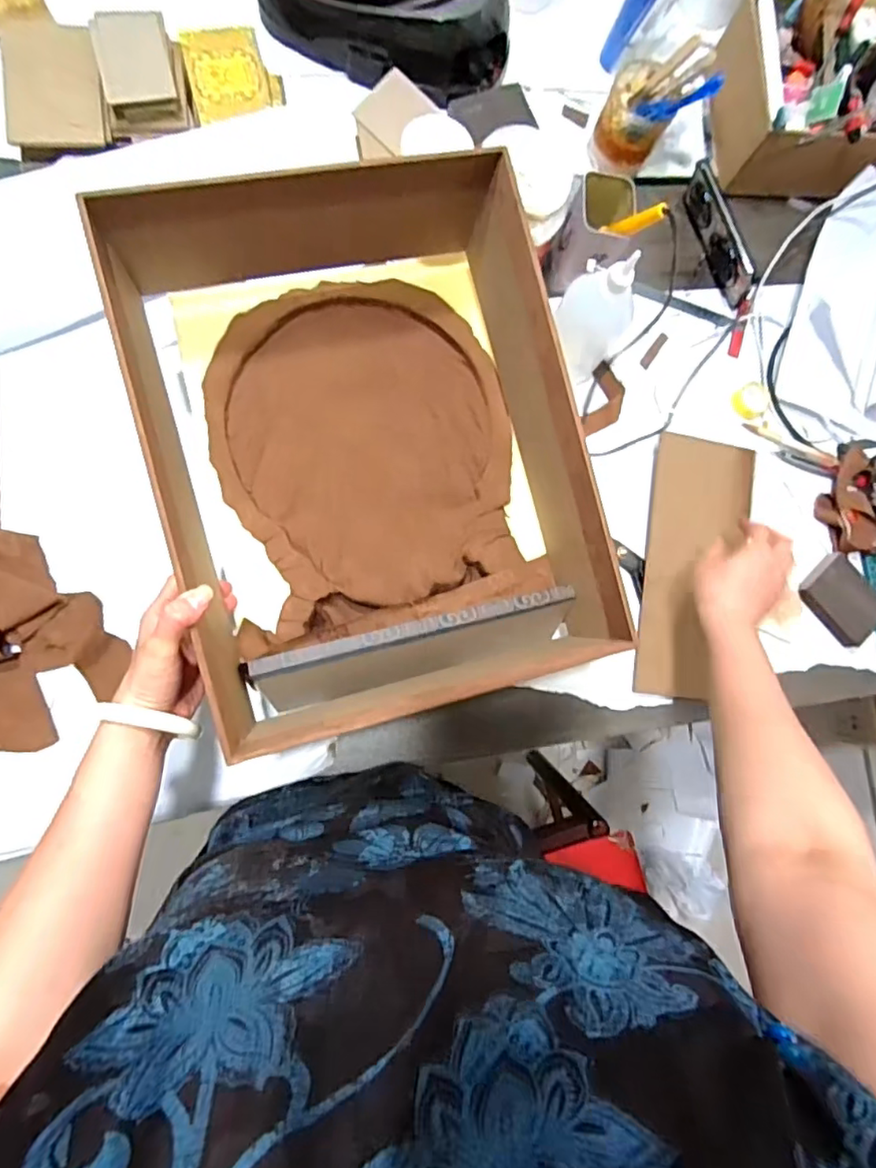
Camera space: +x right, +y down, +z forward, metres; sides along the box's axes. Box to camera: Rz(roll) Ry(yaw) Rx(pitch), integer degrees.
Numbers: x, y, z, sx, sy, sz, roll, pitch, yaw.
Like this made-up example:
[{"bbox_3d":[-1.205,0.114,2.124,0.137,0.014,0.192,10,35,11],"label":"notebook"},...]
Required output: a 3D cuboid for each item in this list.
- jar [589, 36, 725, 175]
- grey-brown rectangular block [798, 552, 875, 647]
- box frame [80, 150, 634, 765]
[{"bbox_3d":[0.257,-0.576,0.702,0.099,0.145,0.097,1,85,-8],"label":"jar"},{"bbox_3d":[0.517,0.021,0.743,0.079,0.017,0.111,-41,91,-10],"label":"grey-brown rectangular block"},{"bbox_3d":[-0.068,-0.136,0.532,0.341,0.158,0.491,-16,87,-9],"label":"box frame"}]

